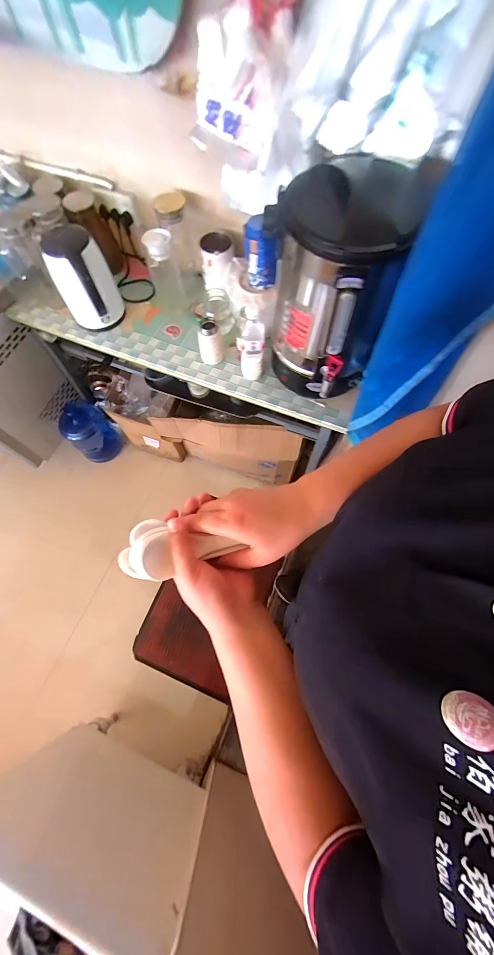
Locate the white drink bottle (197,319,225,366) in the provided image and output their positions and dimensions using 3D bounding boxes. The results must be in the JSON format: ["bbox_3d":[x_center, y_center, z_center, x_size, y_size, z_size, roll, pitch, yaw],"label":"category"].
[{"bbox_3d":[-0.107,-0.395,0.965,0.065,0.130,0.060,-19,69,-7],"label":"white drink bottle"}]

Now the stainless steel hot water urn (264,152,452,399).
[{"bbox_3d":[0.177,-0.397,0.757,0.264,0.420,0.295,19,70,8],"label":"stainless steel hot water urn"}]

